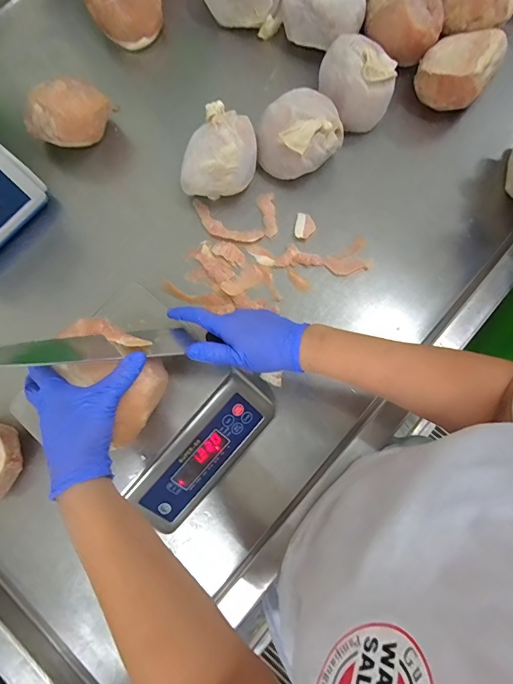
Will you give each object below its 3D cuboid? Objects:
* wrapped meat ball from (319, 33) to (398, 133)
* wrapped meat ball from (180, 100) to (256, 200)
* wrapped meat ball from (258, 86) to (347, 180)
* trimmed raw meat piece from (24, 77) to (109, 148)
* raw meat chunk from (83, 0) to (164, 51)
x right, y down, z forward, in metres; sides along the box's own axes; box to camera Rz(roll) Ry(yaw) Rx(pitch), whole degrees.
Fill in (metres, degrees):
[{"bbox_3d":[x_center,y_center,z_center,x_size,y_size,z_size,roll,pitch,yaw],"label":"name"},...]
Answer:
[{"bbox_3d":[0.168,-0.438,0.660,0.120,0.085,0.119,0,78,2],"label":"wrapped meat ball"},{"bbox_3d":[-0.061,-0.290,0.616,0.115,0.114,0.106,7,78,3],"label":"wrapped meat ball"},{"bbox_3d":[0.073,-0.333,0.634,0.117,0.095,0.121,0,78,2],"label":"wrapped meat ball"},{"bbox_3d":[-0.311,-0.378,0.642,0.079,0.074,0.127,39,82,9],"label":"trimmed raw meat piece"},{"bbox_3d":[-0.244,-0.624,0.711,0.127,0.069,0.138,0,78,2],"label":"raw meat chunk"}]

